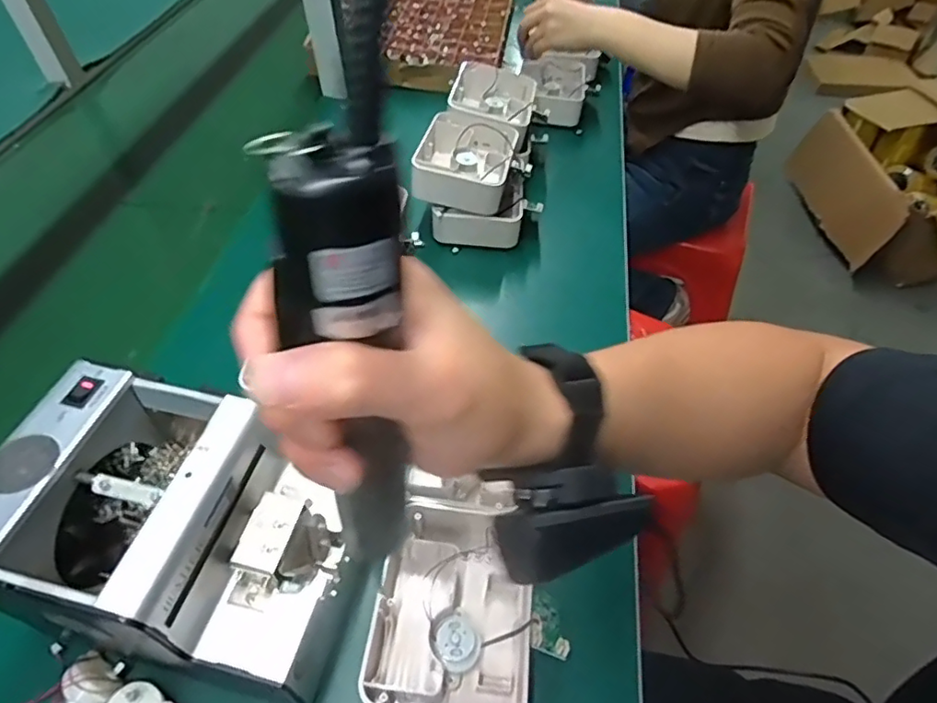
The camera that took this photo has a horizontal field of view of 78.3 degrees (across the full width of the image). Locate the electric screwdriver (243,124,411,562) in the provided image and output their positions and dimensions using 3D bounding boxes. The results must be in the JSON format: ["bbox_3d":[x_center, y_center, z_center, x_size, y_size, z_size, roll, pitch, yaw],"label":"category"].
[{"bbox_3d":[-0.040,0.015,0.212,0.035,0.187,0.029,-17,49,-18],"label":"electric screwdriver"}]

